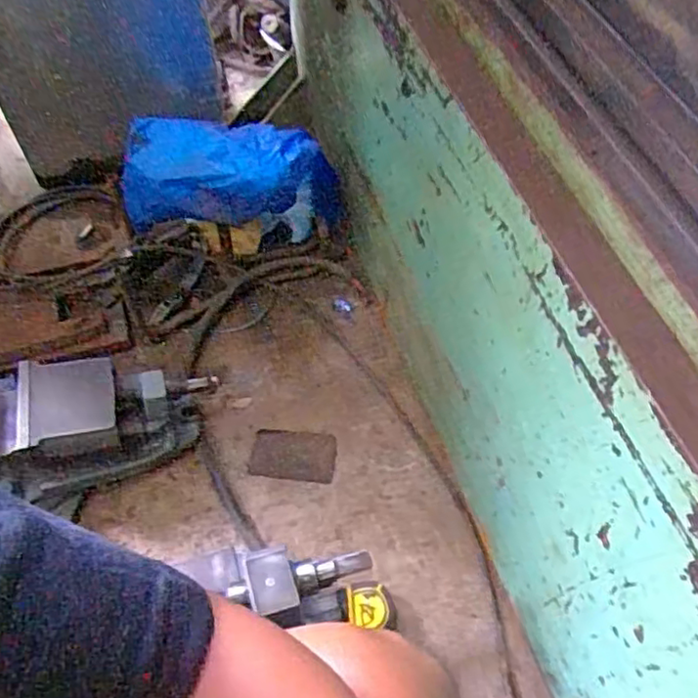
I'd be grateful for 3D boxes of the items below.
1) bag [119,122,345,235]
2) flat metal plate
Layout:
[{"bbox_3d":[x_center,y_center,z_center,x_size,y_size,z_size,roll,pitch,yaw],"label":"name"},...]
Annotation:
[{"bbox_3d":[-0.186,-0.260,0.986,0.330,0.216,0.093,7,58,3],"label":"bag"},{"bbox_3d":[-0.079,0.151,0.925,0.117,0.004,0.071,5,58,2],"label":"flat metal plate"}]

